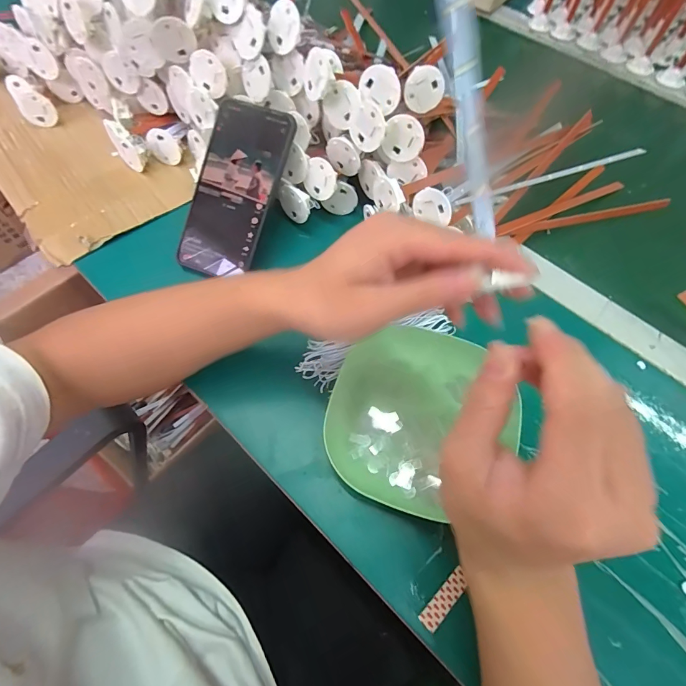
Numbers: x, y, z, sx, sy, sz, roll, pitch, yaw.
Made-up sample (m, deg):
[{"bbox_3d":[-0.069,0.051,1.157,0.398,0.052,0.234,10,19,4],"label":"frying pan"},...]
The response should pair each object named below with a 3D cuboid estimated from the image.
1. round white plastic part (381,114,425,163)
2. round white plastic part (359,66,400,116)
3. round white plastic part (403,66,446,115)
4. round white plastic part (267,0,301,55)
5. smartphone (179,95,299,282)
[{"bbox_3d":[0.056,-0.184,0.345,0.033,0.037,0.009,16,48,7],"label":"round white plastic part"},{"bbox_3d":[0.033,-0.222,0.331,0.036,0.032,0.008,34,53,-3],"label":"round white plastic part"},{"bbox_3d":[0.079,-0.247,0.374,0.039,0.039,0.005,-14,49,6],"label":"round white plastic part"},{"bbox_3d":[-0.053,-0.286,0.346,0.033,0.040,0.004,43,47,3],"label":"round white plastic part"},{"bbox_3d":[-0.104,-0.145,0.367,0.080,0.011,0.161,23,97,11],"label":"smartphone"}]

